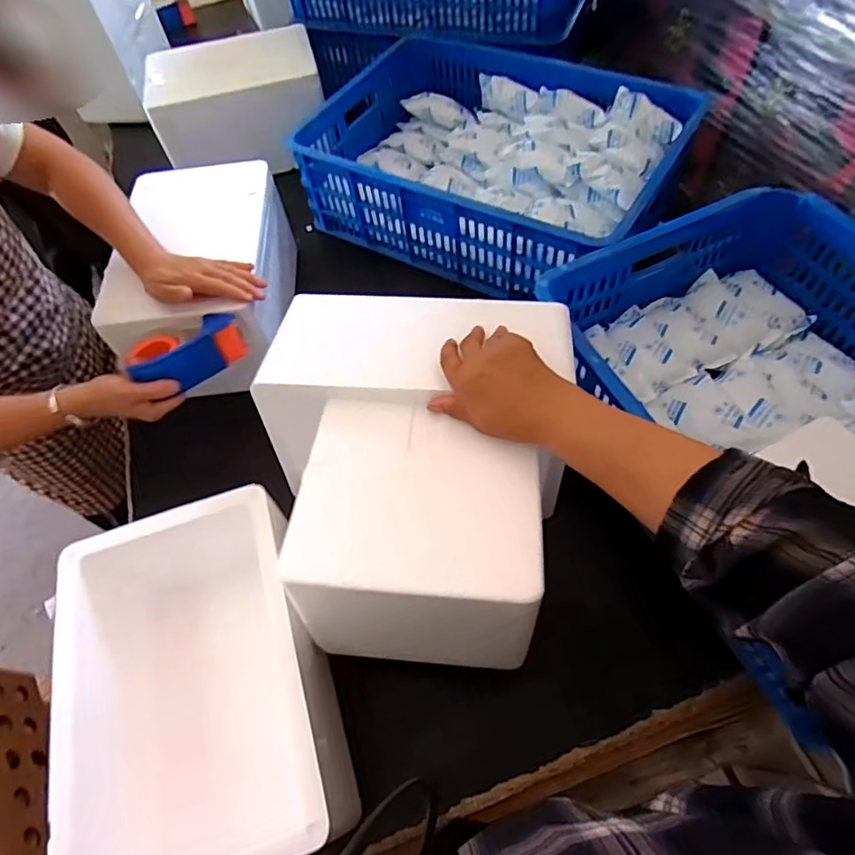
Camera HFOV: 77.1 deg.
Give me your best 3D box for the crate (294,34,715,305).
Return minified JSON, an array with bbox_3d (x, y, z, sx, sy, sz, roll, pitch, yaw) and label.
[{"bbox_3d":[0.106,-0.471,0.966,0.606,0.175,0.405,28,64,20],"label":"crate"}]

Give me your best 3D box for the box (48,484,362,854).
[{"bbox_3d":[-0.226,0.261,0.550,0.222,0.135,0.337,-18,58,-7],"label":"box"}]

